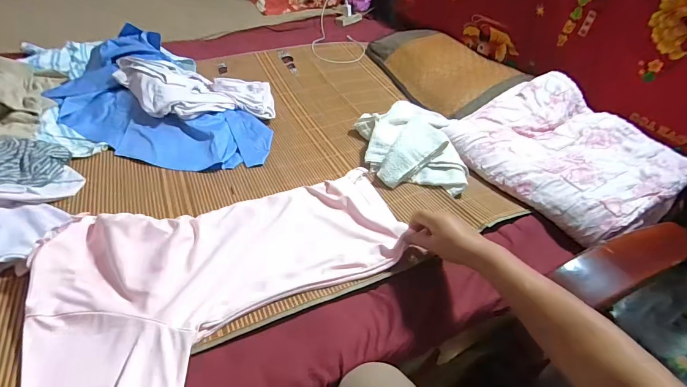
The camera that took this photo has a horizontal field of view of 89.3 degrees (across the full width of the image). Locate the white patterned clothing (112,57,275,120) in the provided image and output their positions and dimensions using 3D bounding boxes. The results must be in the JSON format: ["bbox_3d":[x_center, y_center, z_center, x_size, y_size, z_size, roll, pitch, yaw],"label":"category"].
[{"bbox_3d":[-0.380,-0.280,0.922,0.373,0.086,0.261,-12,45,-20],"label":"white patterned clothing"}]

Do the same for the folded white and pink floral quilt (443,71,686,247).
[{"bbox_3d":[0.494,-0.114,0.794,0.368,0.068,0.448,-30,49,-17],"label":"folded white and pink floral quilt"}]

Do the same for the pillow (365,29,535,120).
[{"bbox_3d":[0.330,-0.426,1.170,0.320,0.104,0.552,-10,45,-19],"label":"pillow"}]

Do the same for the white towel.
[{"bbox_3d":[0.162,-0.131,0.838,0.233,0.065,0.336,2,42,-6],"label":"white towel"}]

